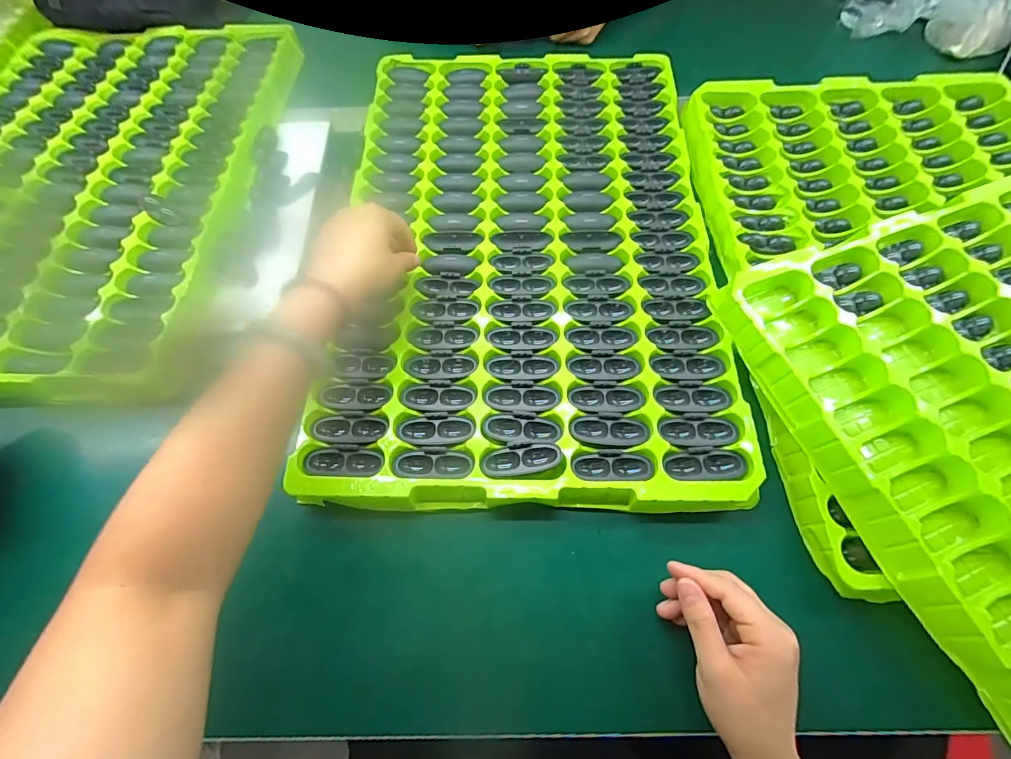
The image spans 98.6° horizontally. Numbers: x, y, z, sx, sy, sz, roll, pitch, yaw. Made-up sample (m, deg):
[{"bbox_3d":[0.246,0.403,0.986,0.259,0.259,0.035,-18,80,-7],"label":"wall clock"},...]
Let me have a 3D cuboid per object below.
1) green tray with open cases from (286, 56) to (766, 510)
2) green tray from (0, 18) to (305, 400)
[{"bbox_3d":[0.020,-0.158,0.469,0.373,0.024,0.567,0,65,0],"label":"green tray with open cases"},{"bbox_3d":[-0.508,-0.250,0.528,0.419,0.040,0.590,0,65,0],"label":"green tray"}]

